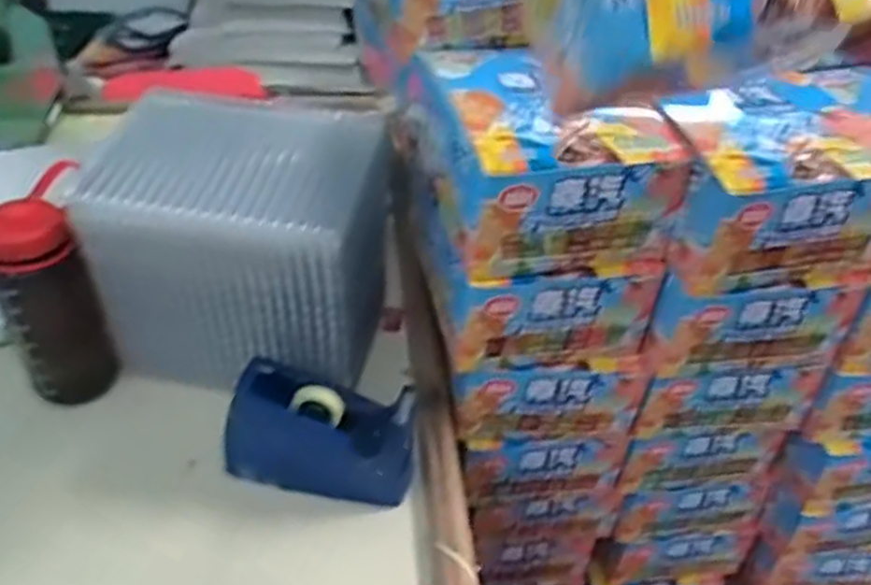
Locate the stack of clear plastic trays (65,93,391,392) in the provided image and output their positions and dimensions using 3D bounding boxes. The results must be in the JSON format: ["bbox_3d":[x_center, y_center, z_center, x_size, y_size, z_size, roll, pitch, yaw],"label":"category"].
[{"bbox_3d":[-0.150,-0.036,0.602,0.201,0.173,0.161,11,39,9],"label":"stack of clear plastic trays"}]

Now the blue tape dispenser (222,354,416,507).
[{"bbox_3d":[-0.084,0.101,0.546,0.136,0.079,0.057,8,38,6],"label":"blue tape dispenser"}]

